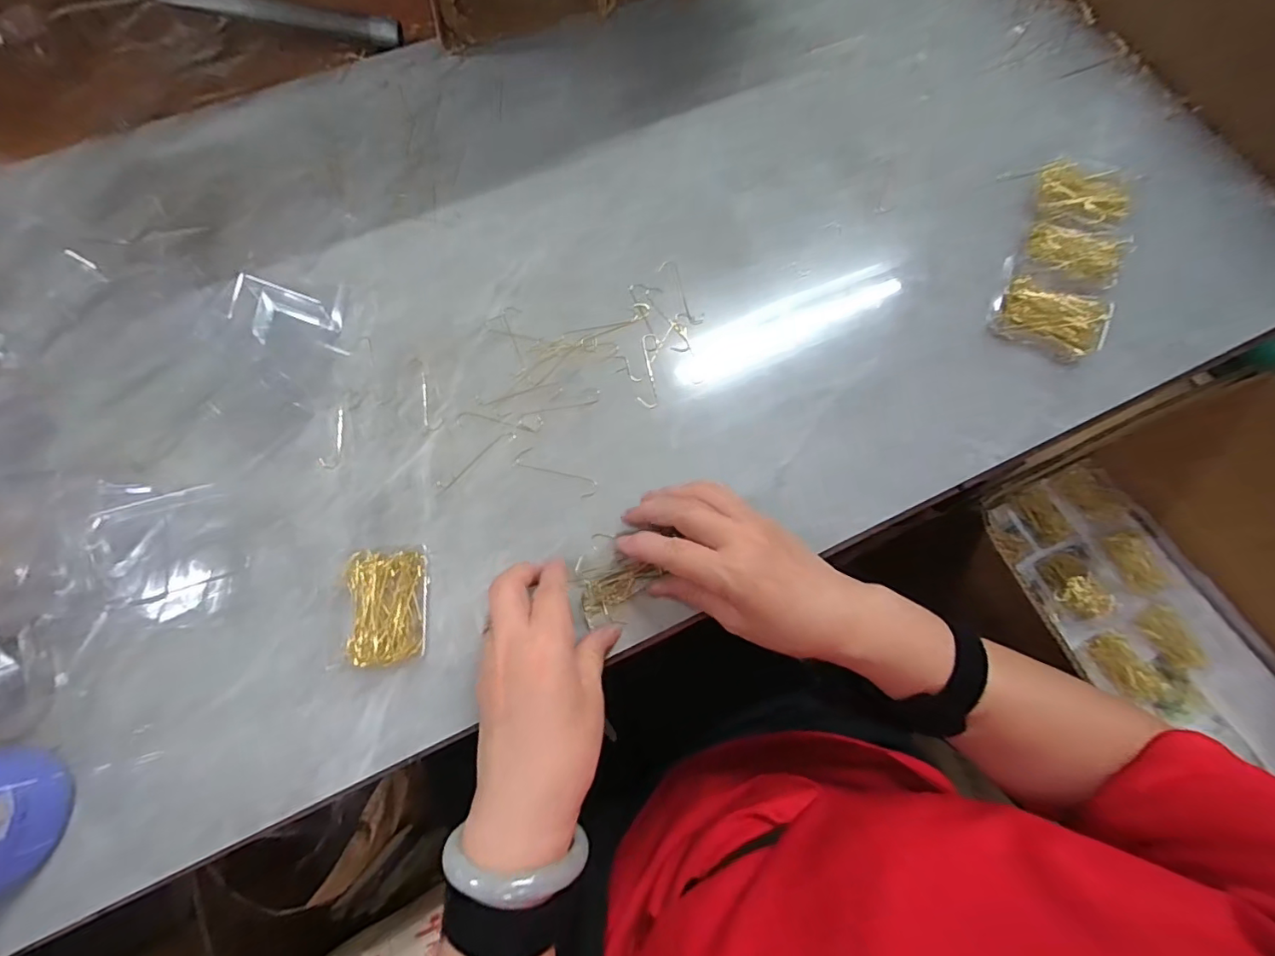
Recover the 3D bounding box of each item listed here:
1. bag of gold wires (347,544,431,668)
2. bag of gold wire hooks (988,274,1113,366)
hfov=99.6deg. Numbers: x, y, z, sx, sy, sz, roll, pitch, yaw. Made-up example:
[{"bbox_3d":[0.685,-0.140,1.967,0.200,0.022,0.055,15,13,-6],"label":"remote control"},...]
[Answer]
[{"bbox_3d":[-0.159,0.082,0.344,0.044,0.022,0.071,-7,70,-3],"label":"bag of gold wires"},{"bbox_3d":[0.314,-0.125,0.407,0.075,0.023,0.045,30,73,10],"label":"bag of gold wire hooks"}]

